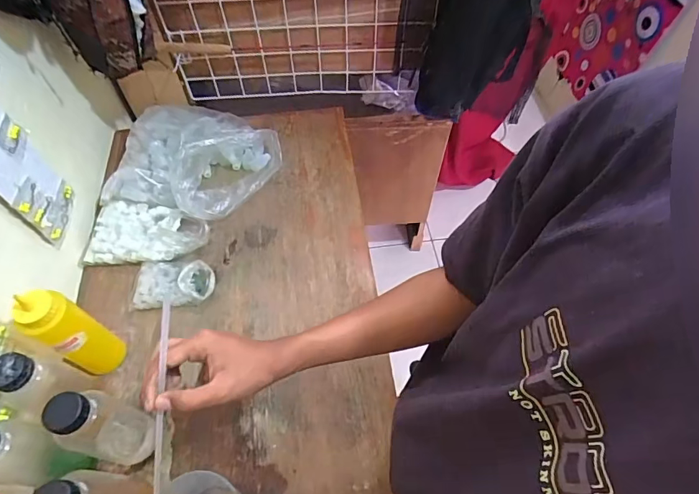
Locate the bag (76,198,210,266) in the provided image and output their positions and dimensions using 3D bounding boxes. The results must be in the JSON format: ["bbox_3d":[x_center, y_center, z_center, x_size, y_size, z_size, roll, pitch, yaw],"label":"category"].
[{"bbox_3d":[-0.350,-0.027,0.747,0.198,0.049,0.113,-1,57,0],"label":"bag"}]

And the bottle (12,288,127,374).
[{"bbox_3d":[-0.367,0.114,0.572,0.059,0.192,0.056,29,62,18],"label":"bottle"}]

